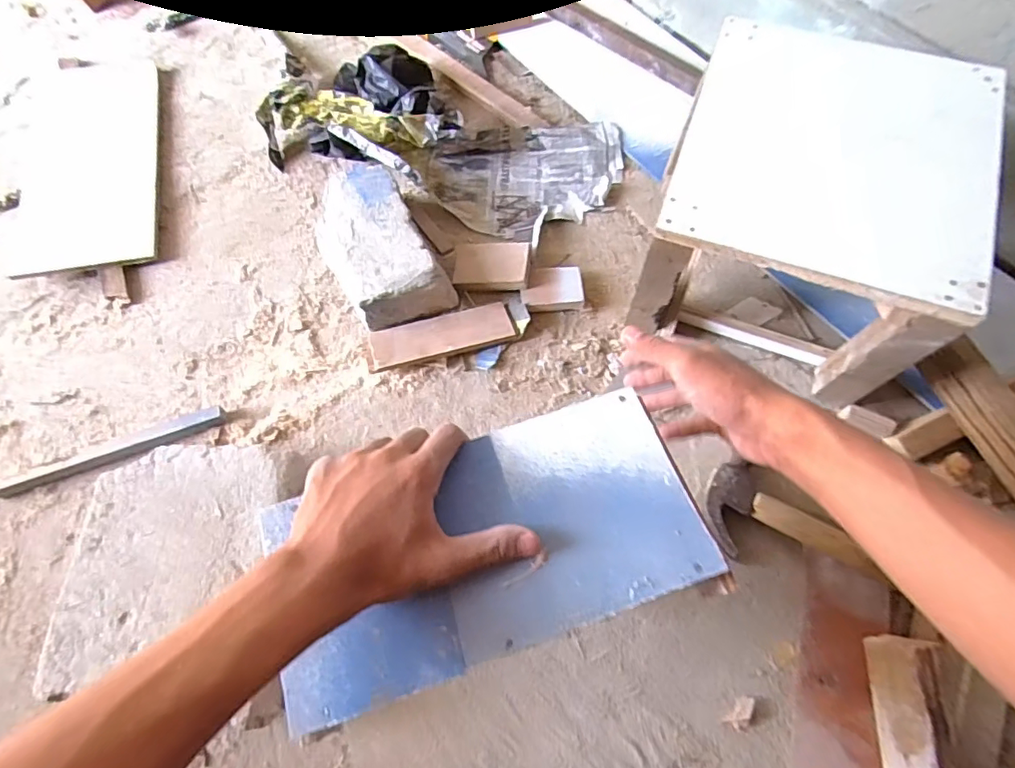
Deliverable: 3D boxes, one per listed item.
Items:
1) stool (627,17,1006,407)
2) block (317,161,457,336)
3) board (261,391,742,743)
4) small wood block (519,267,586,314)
[{"bbox_3d":[0.317,-0.177,0.595,0.266,0.231,0.281,20,68,9],"label":"stool"},{"bbox_3d":[-0.166,-0.172,0.690,0.125,0.075,0.219,-28,69,-11],"label":"block"},{"bbox_3d":[-0.013,0.101,0.344,0.268,0.010,0.133,-18,66,-6],"label":"board"},{"bbox_3d":[0.057,-0.123,0.694,0.079,0.020,0.057,-7,67,-2],"label":"small wood block"}]

